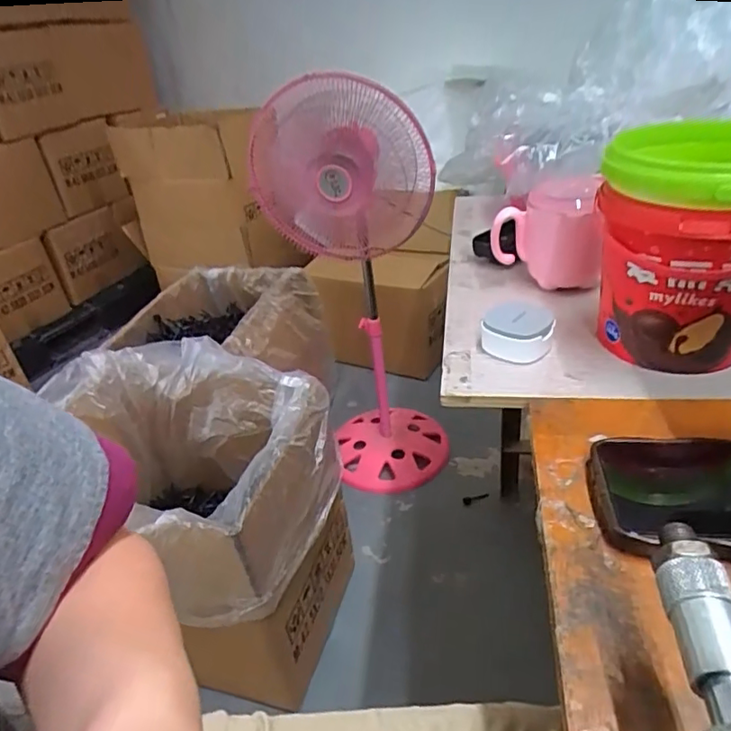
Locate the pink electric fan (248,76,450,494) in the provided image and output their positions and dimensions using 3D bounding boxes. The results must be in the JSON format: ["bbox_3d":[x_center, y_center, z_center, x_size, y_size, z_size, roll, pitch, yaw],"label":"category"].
[{"bbox_3d":[-0.013,-0.128,1.216,0.333,0.859,0.292,-10,33,-4],"label":"pink electric fan"}]

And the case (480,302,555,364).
[{"bbox_3d":[0.127,-0.030,0.466,0.054,0.032,0.049,17,40,32],"label":"case"}]

